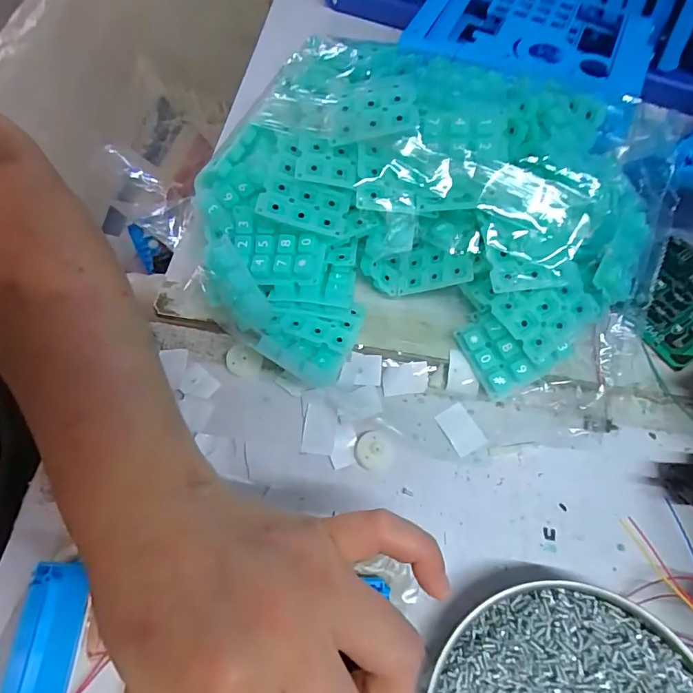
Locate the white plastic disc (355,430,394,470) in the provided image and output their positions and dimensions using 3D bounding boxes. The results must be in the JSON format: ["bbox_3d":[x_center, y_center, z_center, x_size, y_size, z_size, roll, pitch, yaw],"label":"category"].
[{"bbox_3d":[0.017,0.063,0.281,0.022,0.004,0.024,0,66,1],"label":"white plastic disc"}]

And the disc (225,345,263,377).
[{"bbox_3d":[-0.068,0.010,0.306,0.023,0.004,0.019,23,88,-4],"label":"disc"}]

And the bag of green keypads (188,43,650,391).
[{"bbox_3d":[0.042,-0.081,0.295,0.267,0.106,0.196,2,66,2],"label":"bag of green keypads"}]

